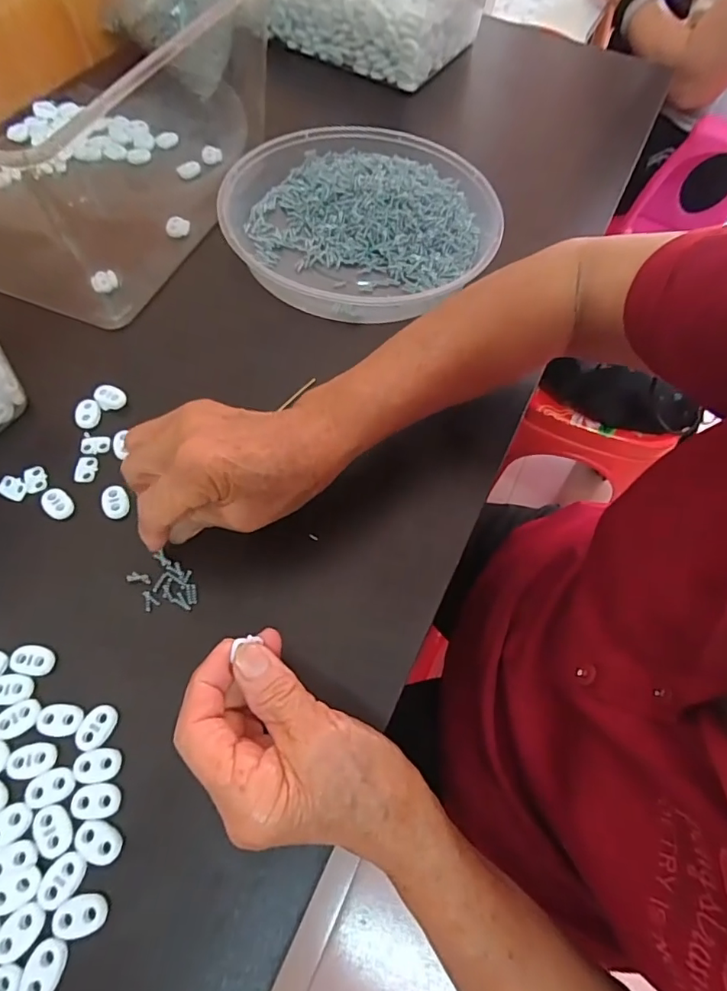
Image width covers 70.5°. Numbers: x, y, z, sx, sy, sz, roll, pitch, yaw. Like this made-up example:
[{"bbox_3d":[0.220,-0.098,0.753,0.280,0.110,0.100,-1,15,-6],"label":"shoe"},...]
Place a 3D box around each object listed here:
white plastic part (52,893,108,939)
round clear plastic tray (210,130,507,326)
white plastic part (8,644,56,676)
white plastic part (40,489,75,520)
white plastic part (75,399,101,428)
[{"bbox_3d":[-0.127,0.188,0.230,0.023,0.004,0.015,-6,63,-7],"label":"white plastic part"},{"bbox_3d":[-0.005,-0.237,0.447,0.229,0.038,0.223,2,62,-3],"label":"round clear plastic tray"},{"bbox_3d":[-0.181,0.090,0.281,0.024,0.004,0.016,13,62,3],"label":"white plastic part"},{"bbox_3d":[-0.195,0.005,0.327,0.024,0.004,0.015,42,67,17],"label":"white plastic part"},{"bbox_3d":[-0.192,-0.057,0.358,0.016,0.004,0.022,-3,63,-5],"label":"white plastic part"}]

